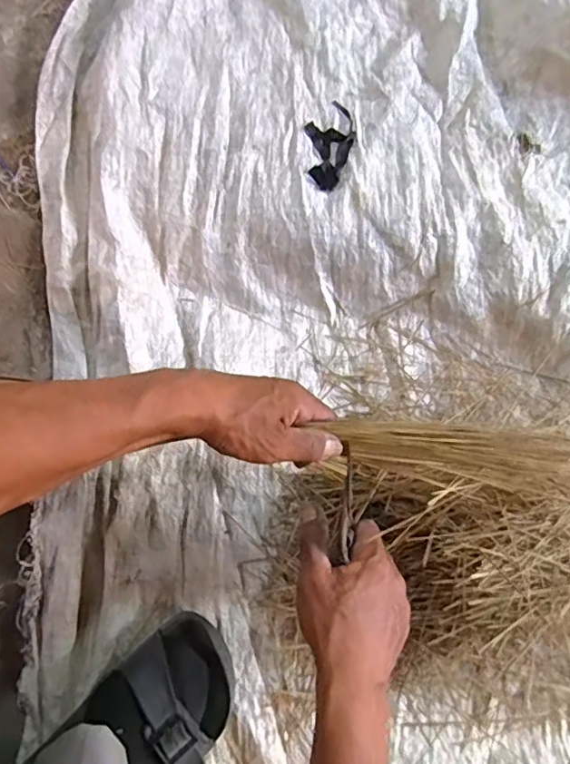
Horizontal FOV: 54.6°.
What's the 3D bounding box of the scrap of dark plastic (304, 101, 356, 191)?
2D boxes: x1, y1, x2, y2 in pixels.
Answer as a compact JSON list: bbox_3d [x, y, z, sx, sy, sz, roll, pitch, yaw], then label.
[{"bbox_3d":[0.049,-0.251,0.588,0.051,0.004,0.101,-4,80,-2],"label":"scrap of dark plastic"}]

